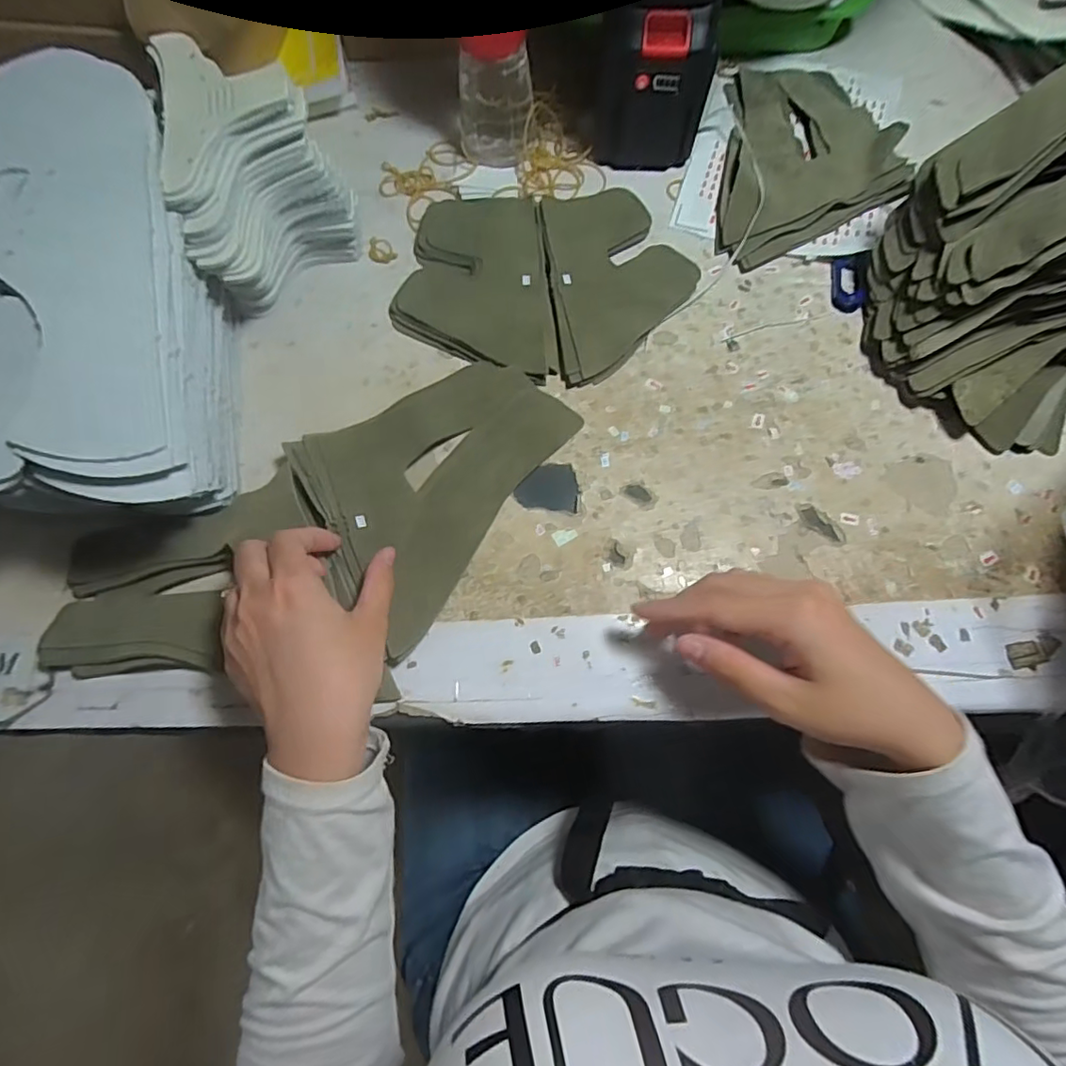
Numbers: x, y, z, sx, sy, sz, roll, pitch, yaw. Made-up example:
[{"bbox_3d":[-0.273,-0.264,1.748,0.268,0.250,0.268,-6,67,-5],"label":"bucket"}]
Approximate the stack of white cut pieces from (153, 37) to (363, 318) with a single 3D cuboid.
[{"bbox_3d":[-0.173,-0.229,0.386,0.095,0.108,0.146,-15,73,-5],"label":"stack of white cut pieces"}]

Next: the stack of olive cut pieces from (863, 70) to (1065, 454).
[{"bbox_3d":[0.309,-0.162,0.343,0.157,0.142,0.169,-36,76,-10],"label":"stack of olive cut pieces"}]

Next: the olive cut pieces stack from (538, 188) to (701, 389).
[{"bbox_3d":[0.063,-0.182,0.420,0.103,0.012,0.153,-6,73,-2],"label":"olive cut pieces stack"}]

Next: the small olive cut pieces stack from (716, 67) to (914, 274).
[{"bbox_3d":[0.216,-0.291,0.446,0.131,0.030,0.202,9,73,3],"label":"small olive cut pieces stack"}]

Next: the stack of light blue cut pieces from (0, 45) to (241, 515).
[{"bbox_3d":[-0.280,-0.138,0.356,0.209,0.106,0.274,0,73,0],"label":"stack of light blue cut pieces"}]

